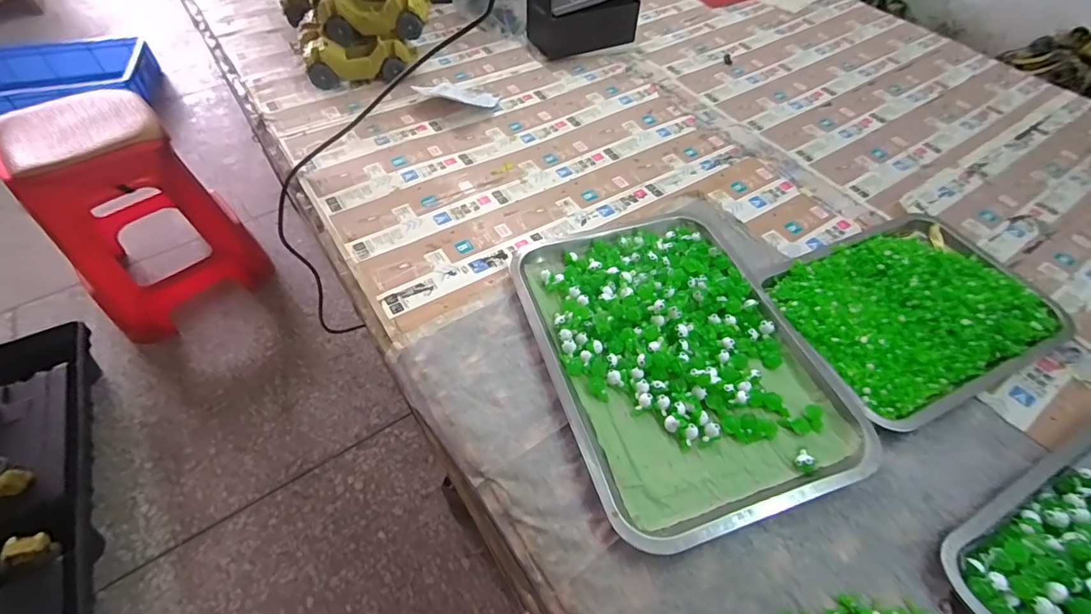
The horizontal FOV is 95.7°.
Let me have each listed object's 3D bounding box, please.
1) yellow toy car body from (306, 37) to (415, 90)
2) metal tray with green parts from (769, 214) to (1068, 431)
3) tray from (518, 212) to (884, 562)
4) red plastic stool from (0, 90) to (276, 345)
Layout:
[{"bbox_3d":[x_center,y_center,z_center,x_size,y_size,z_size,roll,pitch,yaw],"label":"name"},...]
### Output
[{"bbox_3d":[-0.295,-0.399,0.792,0.159,0.054,0.064,-5,53,-6],"label":"yellow toy car body"},{"bbox_3d":[0.409,-0.006,0.549,0.294,0.027,0.210,-20,56,-16],"label":"metal tray with green parts"},{"bbox_3d":[0.127,0.036,0.506,0.256,0.022,0.349,-15,55,-13],"label":"tray"},{"bbox_3d":[-1.042,-0.233,1.266,0.377,0.491,0.377,-36,62,-25],"label":"red plastic stool"}]

